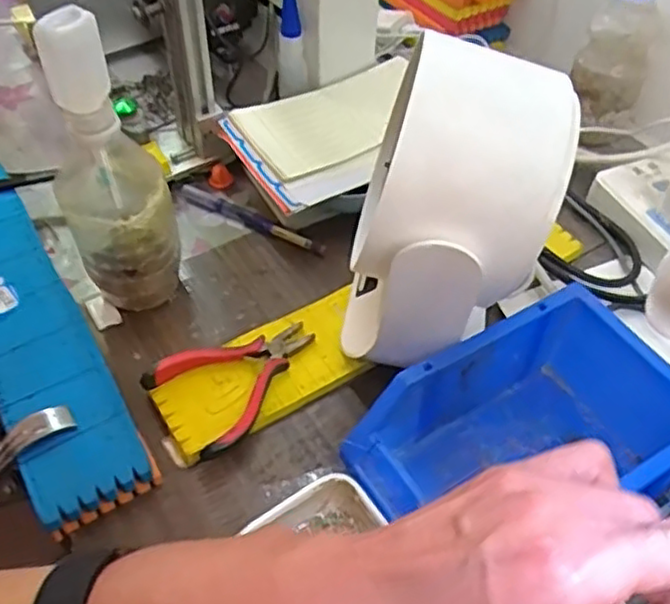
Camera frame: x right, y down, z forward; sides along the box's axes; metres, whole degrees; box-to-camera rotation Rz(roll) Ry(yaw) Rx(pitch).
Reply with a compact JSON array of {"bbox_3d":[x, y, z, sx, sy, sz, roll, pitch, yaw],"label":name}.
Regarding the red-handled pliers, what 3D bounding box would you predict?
[{"bbox_3d":[-0.061,0.055,0.472,0.117,0.016,0.076,-22,52,-22],"label":"red-handled pliers"}]

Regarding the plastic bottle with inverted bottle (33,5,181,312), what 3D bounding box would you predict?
[{"bbox_3d":[-0.156,-0.092,0.477,0.070,0.219,0.086,-15,51,-15],"label":"plastic bottle with inverted bottle"}]

